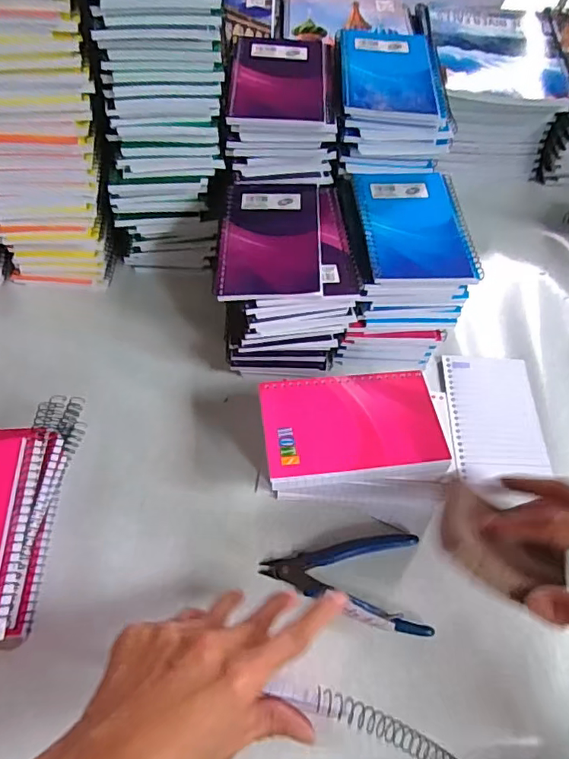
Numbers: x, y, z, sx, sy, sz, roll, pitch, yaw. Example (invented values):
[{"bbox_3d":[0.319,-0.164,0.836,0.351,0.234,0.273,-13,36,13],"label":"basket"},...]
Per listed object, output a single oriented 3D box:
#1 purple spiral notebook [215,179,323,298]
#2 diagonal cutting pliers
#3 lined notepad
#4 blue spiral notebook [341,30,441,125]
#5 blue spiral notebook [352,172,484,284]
[{"bbox_3d":[-0.011,-0.121,0.439,0.082,0.013,0.140,3,57,-3],"label":"purple spiral notebook"},{"bbox_3d":[0.044,0.145,0.389,0.116,0.011,0.070,3,57,-1],"label":"diagonal cutting pliers"},{"bbox_3d":[0.189,0.040,0.472,0.080,0.006,0.141,4,56,0],"label":"lined notepad"},{"bbox_3d":[0.090,-0.270,0.473,0.080,0.016,0.114,2,57,-3],"label":"blue spiral notebook"},{"bbox_3d":[0.111,-0.132,0.454,0.090,0.011,0.127,-2,57,-5],"label":"blue spiral notebook"}]

